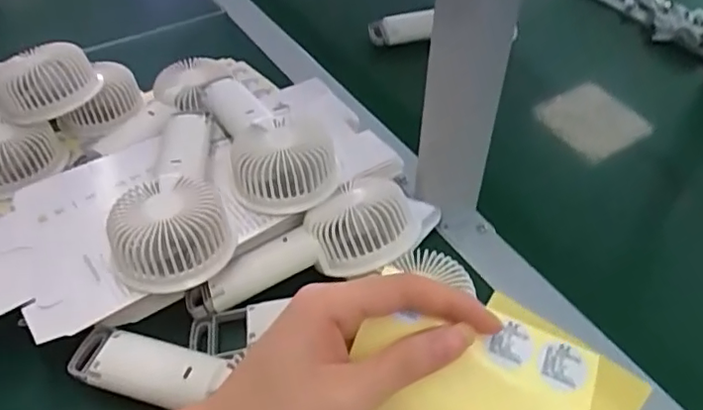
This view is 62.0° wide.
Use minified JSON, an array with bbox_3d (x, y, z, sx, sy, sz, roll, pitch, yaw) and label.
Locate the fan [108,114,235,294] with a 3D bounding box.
[{"bbox_3d":[-0.136,-0.014,0.453,0.081,0.042,0.172,-7,47,-6],"label":"fan"}]

